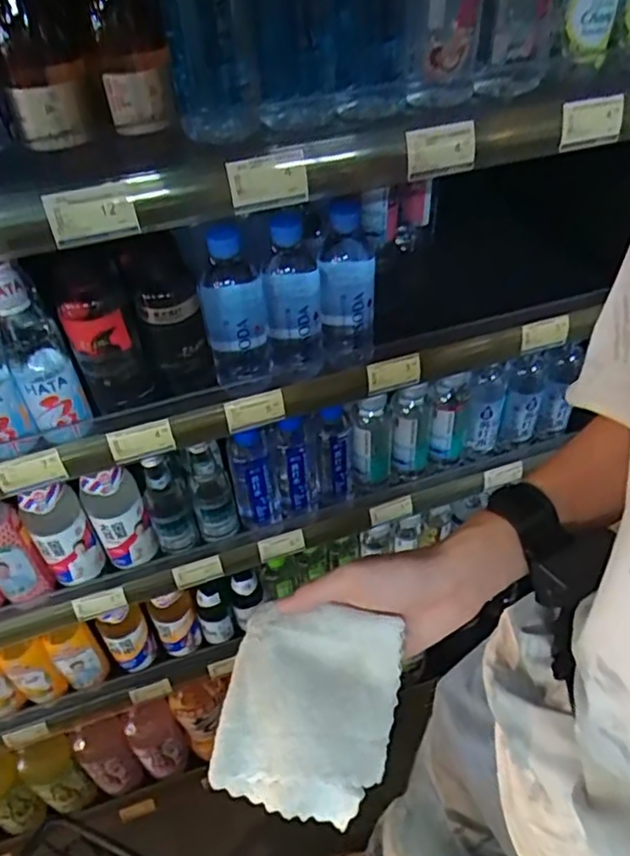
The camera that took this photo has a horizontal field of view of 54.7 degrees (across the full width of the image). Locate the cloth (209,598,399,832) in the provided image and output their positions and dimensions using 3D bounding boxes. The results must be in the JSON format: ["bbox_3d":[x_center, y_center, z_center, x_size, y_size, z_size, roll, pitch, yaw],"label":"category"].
[{"bbox_3d":[-0.003,0.193,0.425,0.115,0.027,0.129,13,68,4],"label":"cloth"}]

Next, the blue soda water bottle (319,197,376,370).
[{"bbox_3d":[0.036,-0.156,0.654,0.061,0.174,0.054,-1,45,2],"label":"blue soda water bottle"}]

